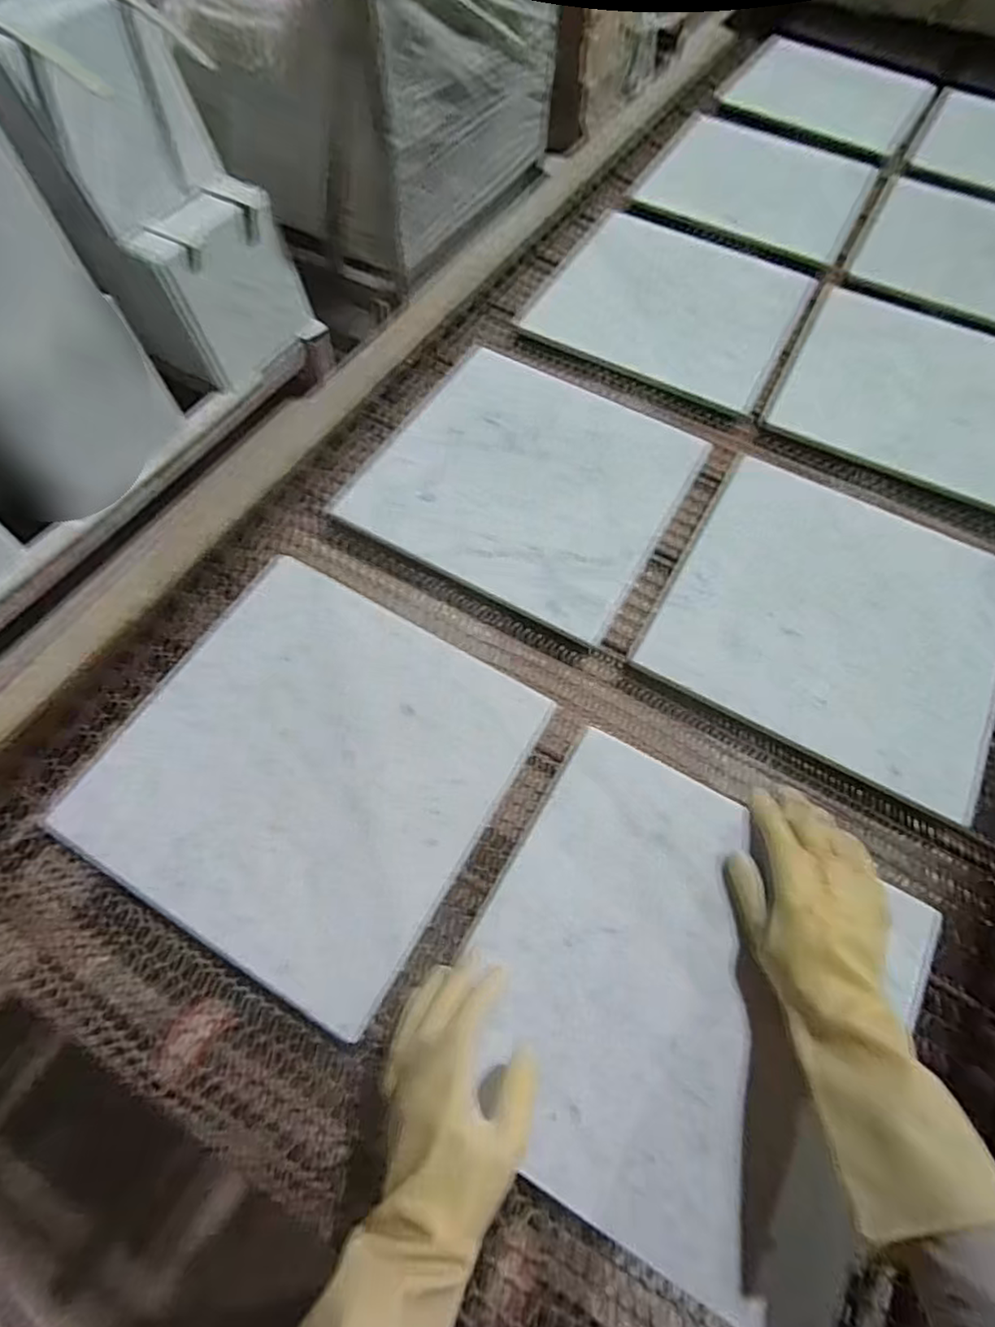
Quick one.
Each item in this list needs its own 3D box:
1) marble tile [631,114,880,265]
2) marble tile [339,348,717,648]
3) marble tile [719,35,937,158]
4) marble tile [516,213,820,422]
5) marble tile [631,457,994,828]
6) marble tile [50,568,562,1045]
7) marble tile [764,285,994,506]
[{"bbox_3d":[0.398,-0.732,0.988,0.304,0.024,0.336,26,65,12],"label":"marble tile"},{"bbox_3d":[0.039,-0.202,0.693,0.298,0.010,0.293,28,65,13],"label":"marble tile"},{"bbox_3d":[0.587,-1.016,1.146,0.315,0.009,0.316,30,66,14],"label":"marble tile"},{"bbox_3d":[0.230,-0.472,0.838,0.301,0.019,0.276,28,65,13],"label":"marble tile"},{"bbox_3d":[0.328,-0.046,0.623,0.302,0.019,0.288,28,65,13],"label":"marble tile"},{"bbox_3d":[-0.155,0.081,0.539,0.303,0.014,0.296,28,65,13],"label":"marble tile"},{"bbox_3d":[0.519,-0.336,0.786,0.302,0.009,0.302,26,65,12],"label":"marble tile"}]

